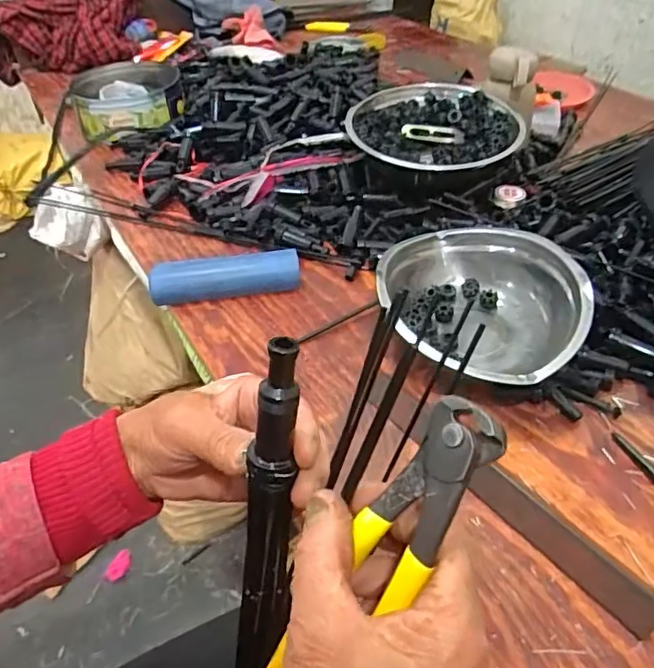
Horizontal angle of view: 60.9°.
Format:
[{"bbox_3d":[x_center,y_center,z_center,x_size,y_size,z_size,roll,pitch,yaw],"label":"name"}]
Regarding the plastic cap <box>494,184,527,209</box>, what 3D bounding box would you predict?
[{"bbox_3d":[0.229,-0.174,0.697,0.035,0.014,0.036,-2,43,2],"label":"plastic cap"}]

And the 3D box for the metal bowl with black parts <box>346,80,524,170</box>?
[{"bbox_3d":[0.141,-0.264,0.740,0.214,0.053,0.206,-2,43,2],"label":"metal bowl with black parts"}]

